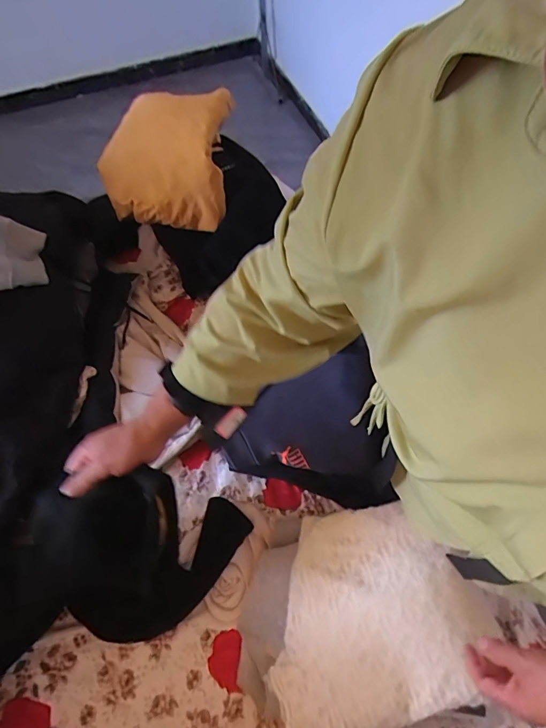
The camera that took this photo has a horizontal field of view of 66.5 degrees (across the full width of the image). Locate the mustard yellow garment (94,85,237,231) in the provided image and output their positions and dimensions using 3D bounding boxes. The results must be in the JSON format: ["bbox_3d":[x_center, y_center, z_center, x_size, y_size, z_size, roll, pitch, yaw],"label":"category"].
[{"bbox_3d":[-0.216,-0.412,0.845,0.259,0.137,0.267,2,60,5],"label":"mustard yellow garment"}]

